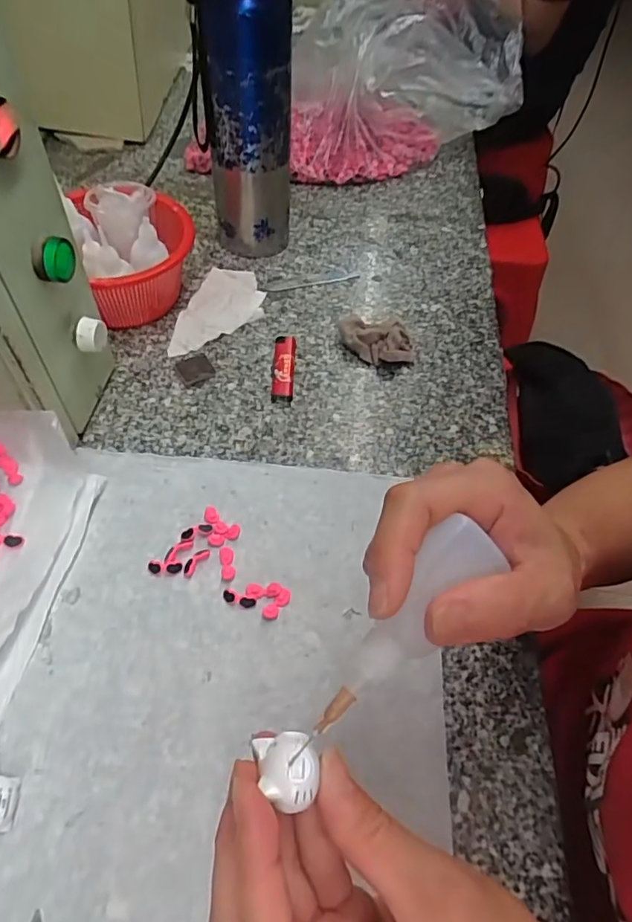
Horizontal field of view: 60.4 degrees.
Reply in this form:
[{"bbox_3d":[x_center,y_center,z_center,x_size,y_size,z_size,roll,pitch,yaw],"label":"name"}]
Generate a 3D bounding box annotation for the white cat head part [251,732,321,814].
[{"bbox_3d":[-0.010,0.106,0.188,0.020,0.014,0.023,-8,55,-9],"label":"white cat head part"}]

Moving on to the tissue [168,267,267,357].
[{"bbox_3d":[-0.092,-0.153,0.541,0.071,0.014,0.134,8,54,2],"label":"tissue"}]

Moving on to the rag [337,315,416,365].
[{"bbox_3d":[0.055,-0.119,0.521,0.081,0.026,0.040,36,60,20],"label":"rag"}]

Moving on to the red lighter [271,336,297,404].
[{"bbox_3d":[-0.030,-0.087,0.503,0.020,0.011,0.084,2,54,-2],"label":"red lighter"}]

